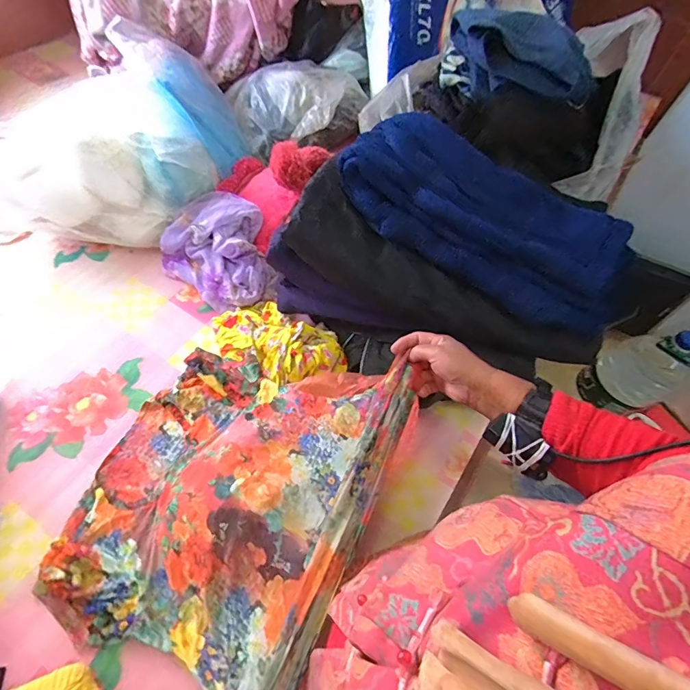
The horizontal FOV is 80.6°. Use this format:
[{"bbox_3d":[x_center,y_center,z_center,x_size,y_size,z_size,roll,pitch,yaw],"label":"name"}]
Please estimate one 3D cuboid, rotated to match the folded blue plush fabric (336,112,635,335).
[{"bbox_3d":[0.213,-0.219,0.657,0.450,0.114,0.202,30,61,-2],"label":"folded blue plush fabric"}]

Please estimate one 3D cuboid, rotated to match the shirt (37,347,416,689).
[{"bbox_3d":[-0.189,0.198,0.578,0.423,0.253,0.474,23,61,9],"label":"shirt"}]

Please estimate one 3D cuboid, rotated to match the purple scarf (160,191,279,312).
[{"bbox_3d":[-0.276,-0.200,0.873,0.226,0.095,0.263,-19,63,-15],"label":"purple scarf"}]

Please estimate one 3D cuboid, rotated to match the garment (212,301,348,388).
[{"bbox_3d":[-0.131,-0.011,0.786,0.279,0.073,0.152,29,62,12],"label":"garment"}]

